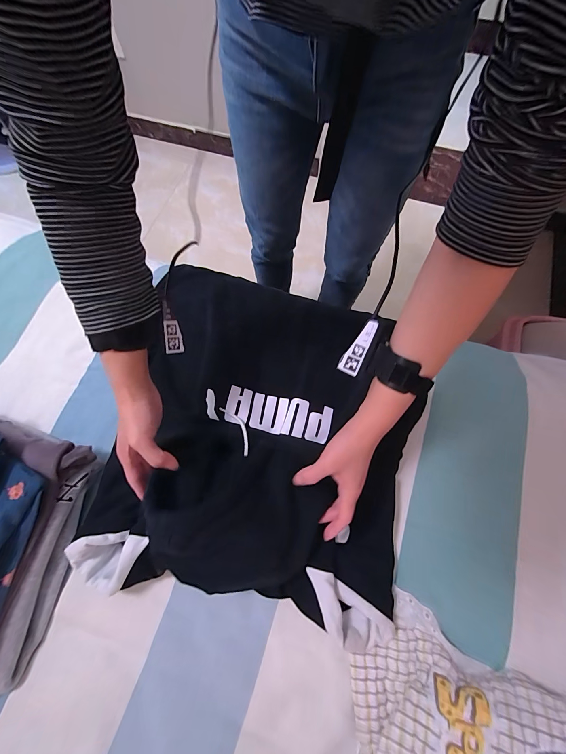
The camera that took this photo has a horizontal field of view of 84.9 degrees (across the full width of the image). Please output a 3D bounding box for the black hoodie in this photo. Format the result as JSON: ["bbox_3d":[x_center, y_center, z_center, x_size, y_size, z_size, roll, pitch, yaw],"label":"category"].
[{"bbox_3d":[-0.017,0.057,0.463,0.418,0.170,0.521,14,71,5],"label":"black hoodie"}]

